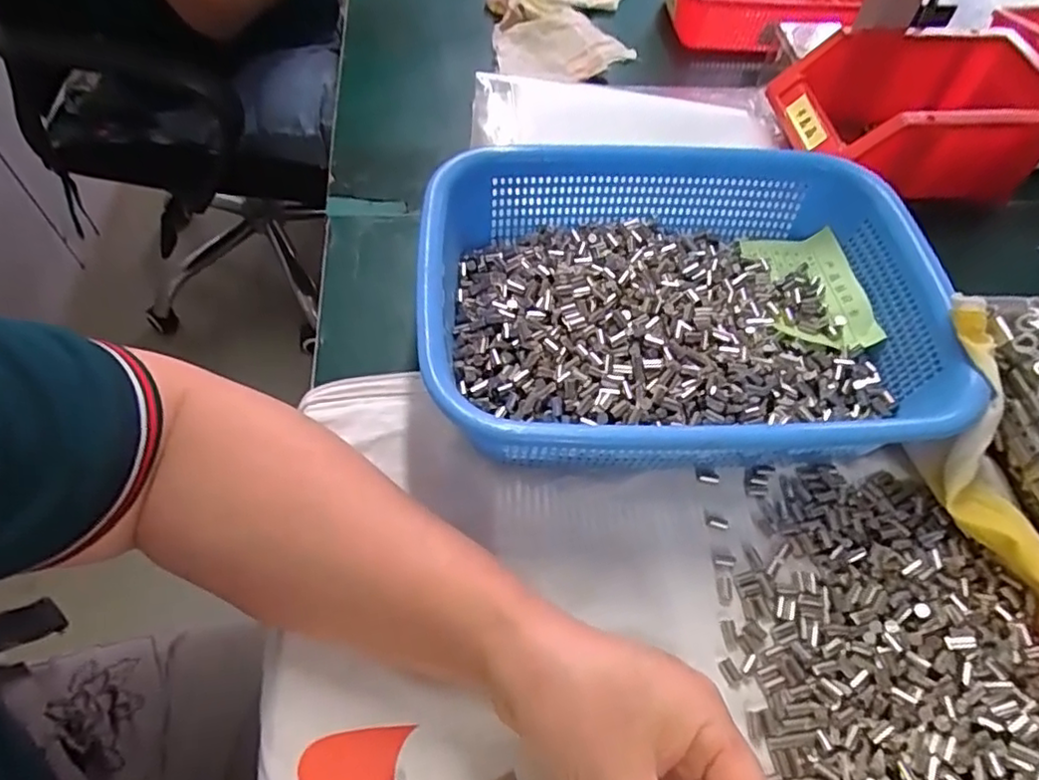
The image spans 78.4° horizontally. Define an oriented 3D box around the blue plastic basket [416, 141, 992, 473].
[{"bbox_3d":[0.087,-0.047,0.370,0.277,0.075,0.207,0,57,-3],"label":"blue plastic basket"}]

